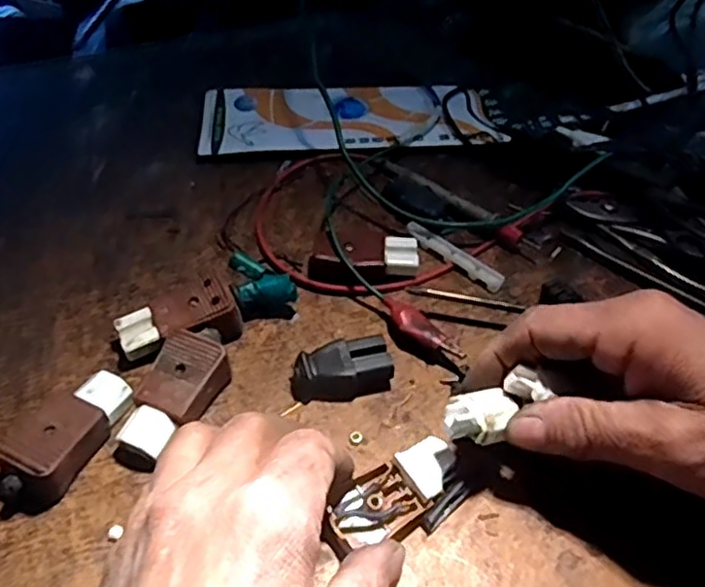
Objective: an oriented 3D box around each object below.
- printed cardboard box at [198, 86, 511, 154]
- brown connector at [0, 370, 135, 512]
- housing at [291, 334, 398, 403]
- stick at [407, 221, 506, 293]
[{"bbox_3d":[-0.004,-0.129,0.482,0.203,0.008,0.088,-4,48,-2],"label":"printed cardboard box"},{"bbox_3d":[-0.127,0.061,0.296,0.028,0.021,0.066,21,52,19],"label":"brown connector"},{"bbox_3d":[-0.005,0.037,0.327,0.048,0.018,0.024,-5,48,-2],"label":"housing"},{"bbox_3d":[0.059,-0.022,0.386,0.066,0.008,0.010,35,58,29],"label":"stick"}]

